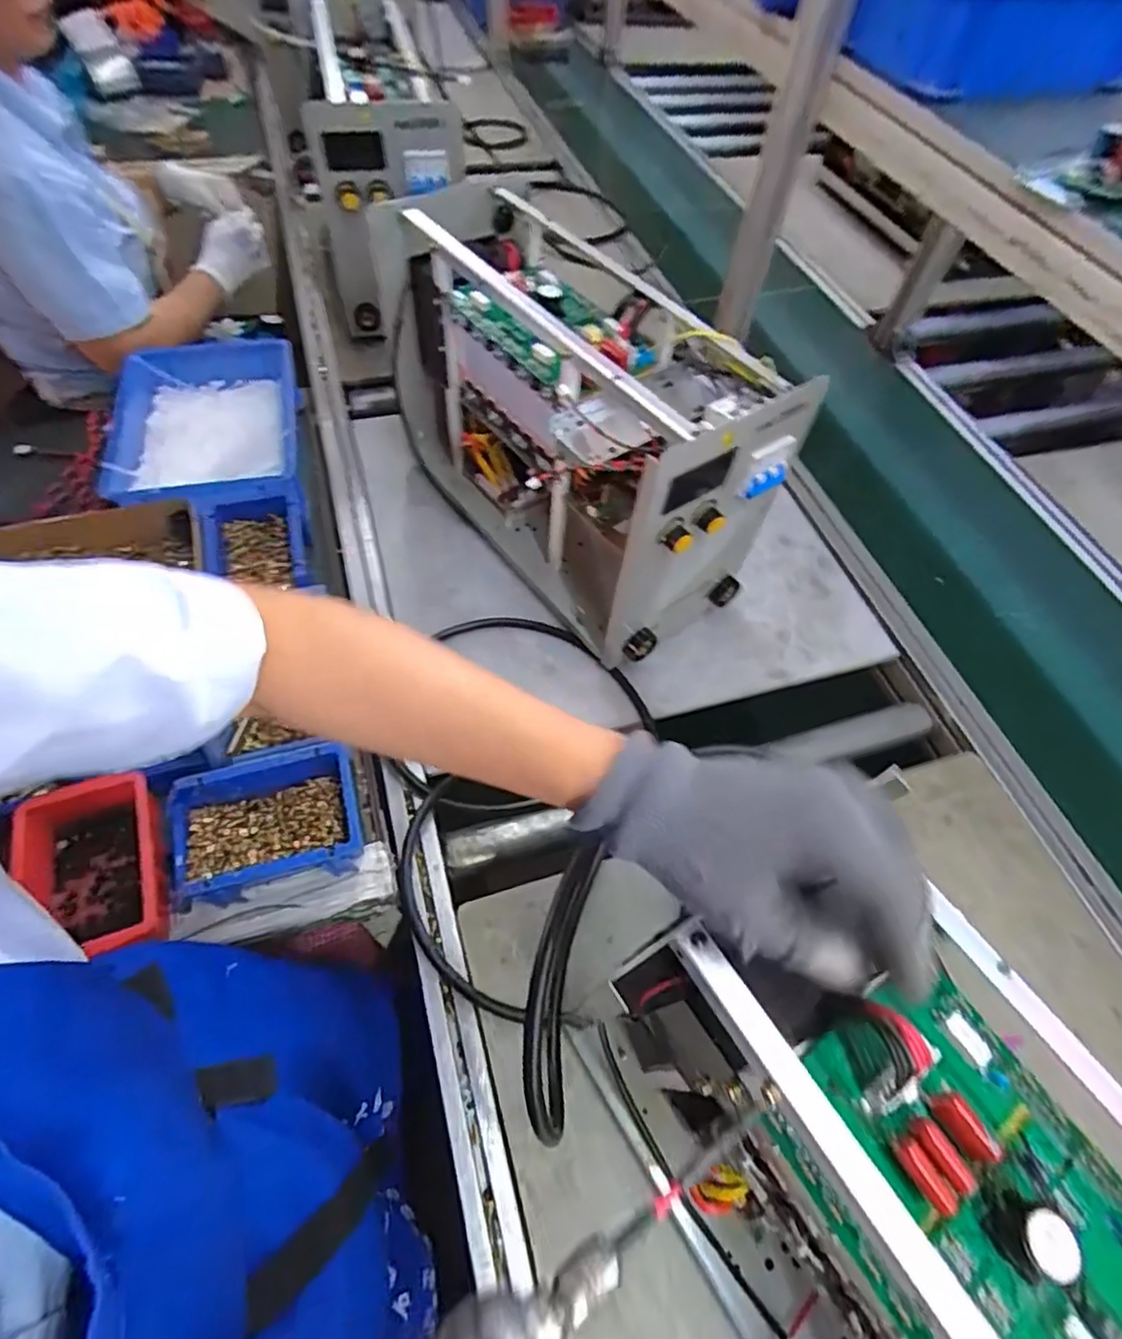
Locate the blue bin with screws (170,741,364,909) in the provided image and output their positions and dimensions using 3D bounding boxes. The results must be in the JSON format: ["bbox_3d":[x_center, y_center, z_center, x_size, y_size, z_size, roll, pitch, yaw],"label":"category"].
[{"bbox_3d":[-0.257,0.139,0.552,0.158,0.080,0.108,-13,60,-11],"label":"blue bin with screws"}]

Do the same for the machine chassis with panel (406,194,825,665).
[{"bbox_3d":[-0.008,-0.279,0.724,0.183,0.302,0.503,-34,66,-22],"label":"machine chassis with panel"}]

